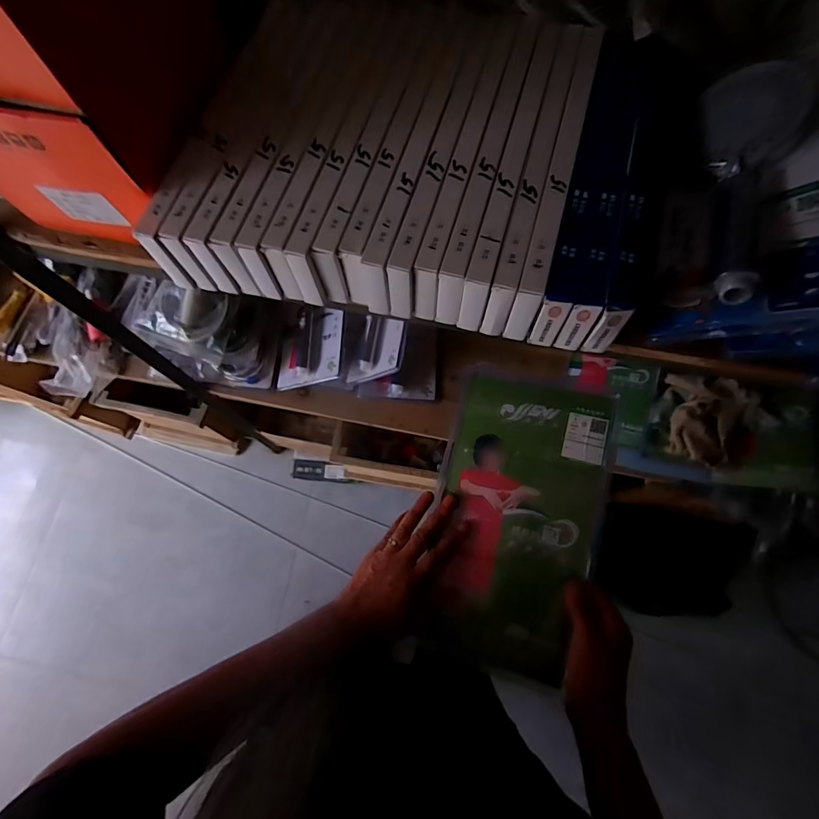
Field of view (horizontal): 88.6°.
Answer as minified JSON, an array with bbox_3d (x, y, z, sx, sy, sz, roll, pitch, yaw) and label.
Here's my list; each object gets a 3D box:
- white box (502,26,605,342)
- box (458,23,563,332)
[{"bbox_3d":[0.138,-0.223,0.393,0.022,0.061,0.318,15,74,6],"label":"white box"},{"bbox_3d":[0.097,-0.229,0.395,0.022,0.059,0.313,15,74,6],"label":"box"}]

